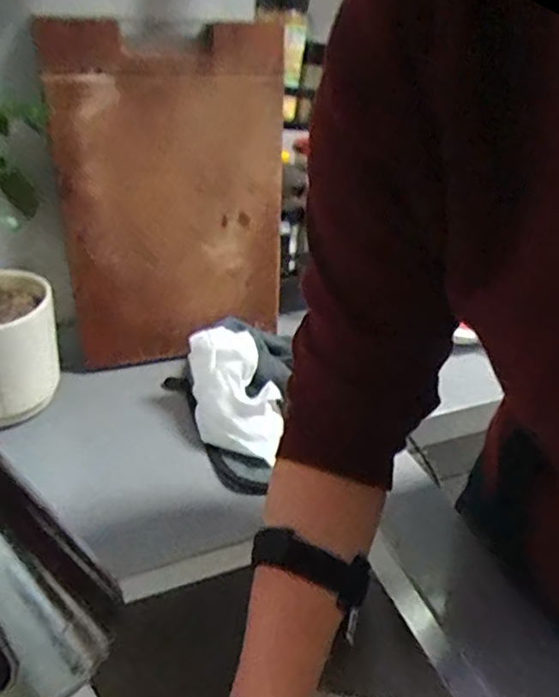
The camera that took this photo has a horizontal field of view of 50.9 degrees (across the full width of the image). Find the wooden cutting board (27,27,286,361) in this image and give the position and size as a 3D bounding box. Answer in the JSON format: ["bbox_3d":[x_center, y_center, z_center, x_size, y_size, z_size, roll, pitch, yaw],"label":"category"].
[{"bbox_3d":[-0.110,-0.155,0.635,0.243,0.340,0.025,-9,28,-20],"label":"wooden cutting board"}]

